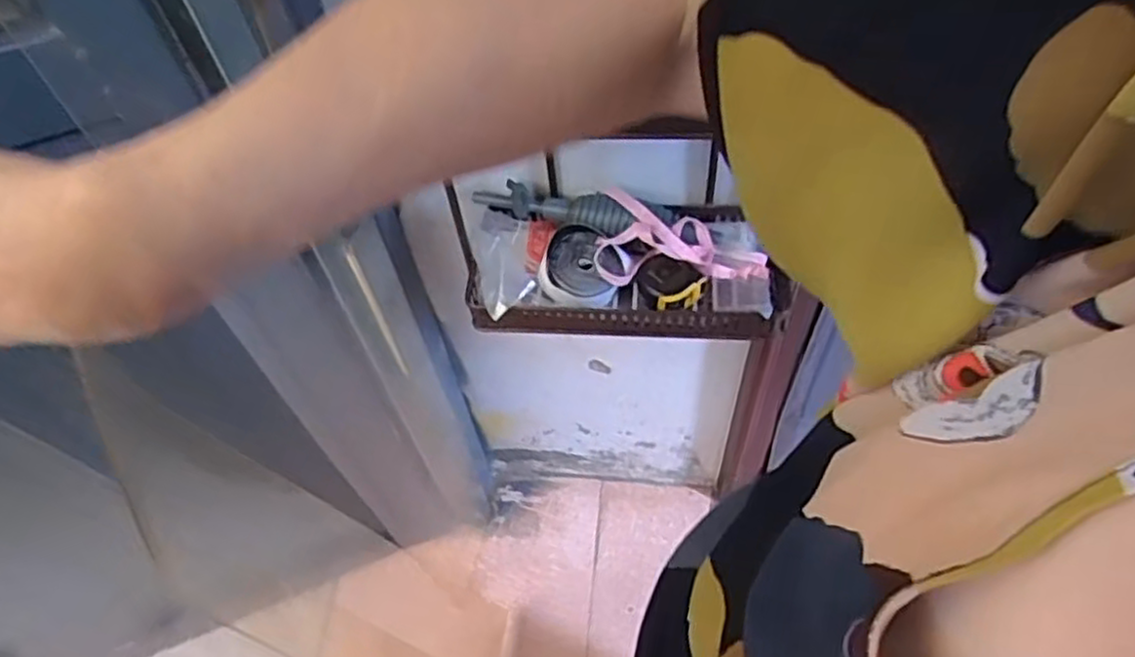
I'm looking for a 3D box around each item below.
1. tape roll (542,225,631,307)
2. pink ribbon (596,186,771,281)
[{"bbox_3d":[0.013,-0.069,0.815,0.096,0.030,0.089,-2,54,3],"label":"tape roll"},{"bbox_3d":[0.109,-0.088,0.811,0.156,0.042,0.100,16,56,0],"label":"pink ribbon"}]

